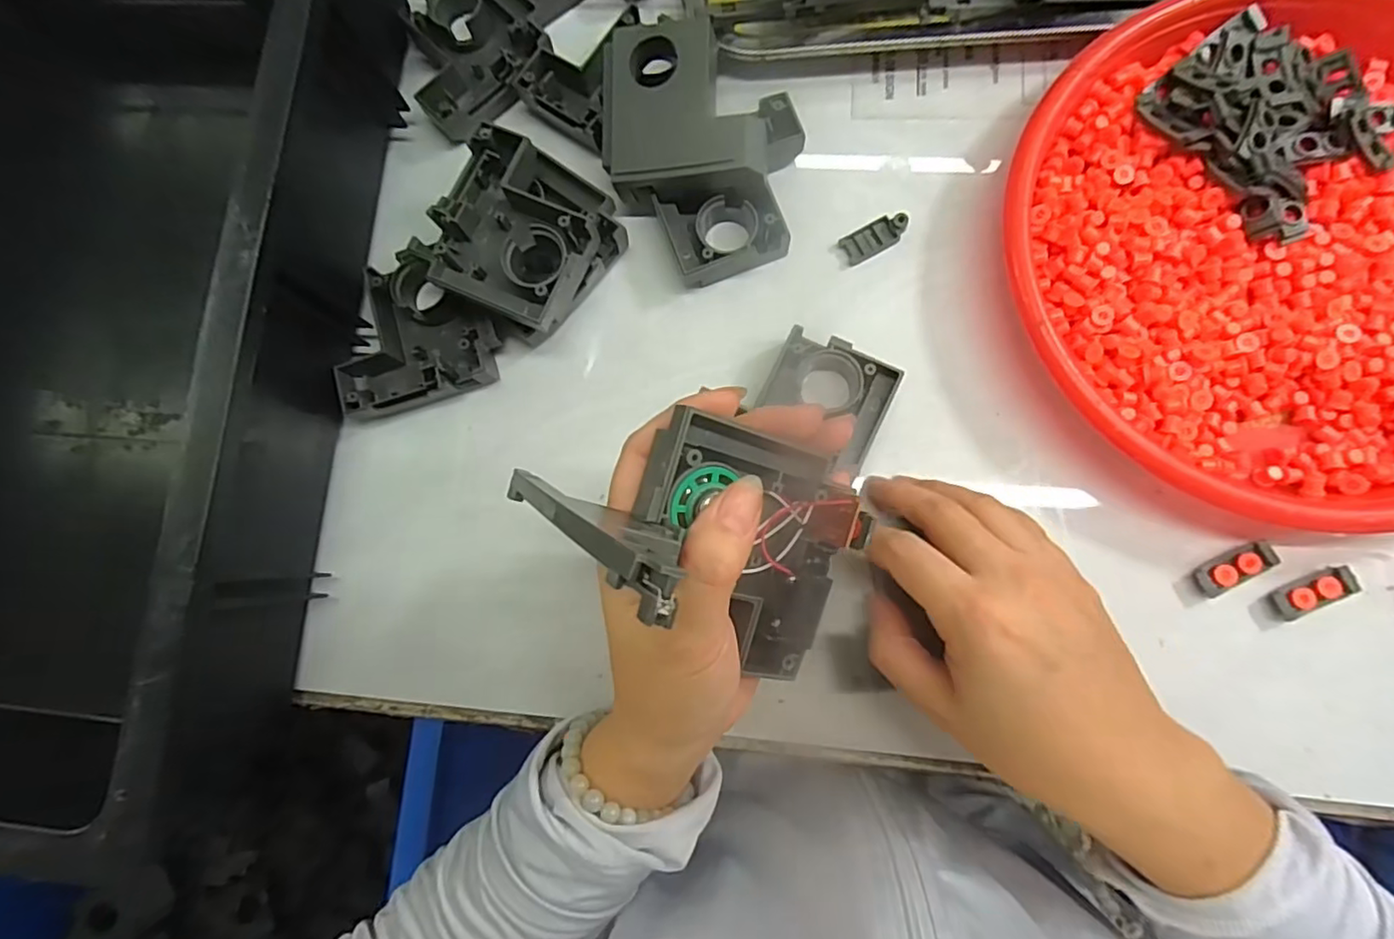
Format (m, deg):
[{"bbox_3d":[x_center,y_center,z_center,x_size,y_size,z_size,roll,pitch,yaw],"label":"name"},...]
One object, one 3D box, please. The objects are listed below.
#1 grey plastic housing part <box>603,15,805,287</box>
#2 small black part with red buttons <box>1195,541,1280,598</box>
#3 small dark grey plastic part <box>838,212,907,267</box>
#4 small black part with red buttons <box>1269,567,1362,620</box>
[{"bbox_3d":[0.004,-0.155,0.301,0.096,0.042,0.116,-4,83,4],"label":"grey plastic housing part"},{"bbox_3d":[0.242,0.045,0.273,0.034,0.008,0.013,-27,82,1],"label":"small black part with red buttons"},{"bbox_3d":[0.092,-0.119,0.310,0.034,0.005,0.016,-27,82,1],"label":"small dark grey plastic part"},{"bbox_3d":[0.274,0.055,0.268,0.034,0.006,0.013,-24,82,2],"label":"small black part with red buttons"}]

